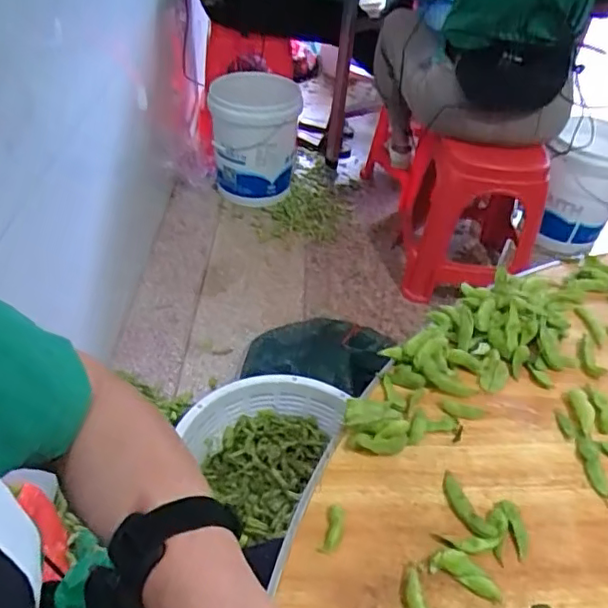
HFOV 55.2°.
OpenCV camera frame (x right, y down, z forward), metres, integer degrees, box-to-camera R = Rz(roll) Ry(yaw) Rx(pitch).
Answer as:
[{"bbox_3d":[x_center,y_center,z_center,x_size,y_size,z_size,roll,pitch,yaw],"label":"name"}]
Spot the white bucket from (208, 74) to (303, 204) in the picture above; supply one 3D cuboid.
[{"bbox_3d":[-0.154,-0.532,1.911,0.260,0.362,0.260,3,42,-3],"label":"white bucket"}]

